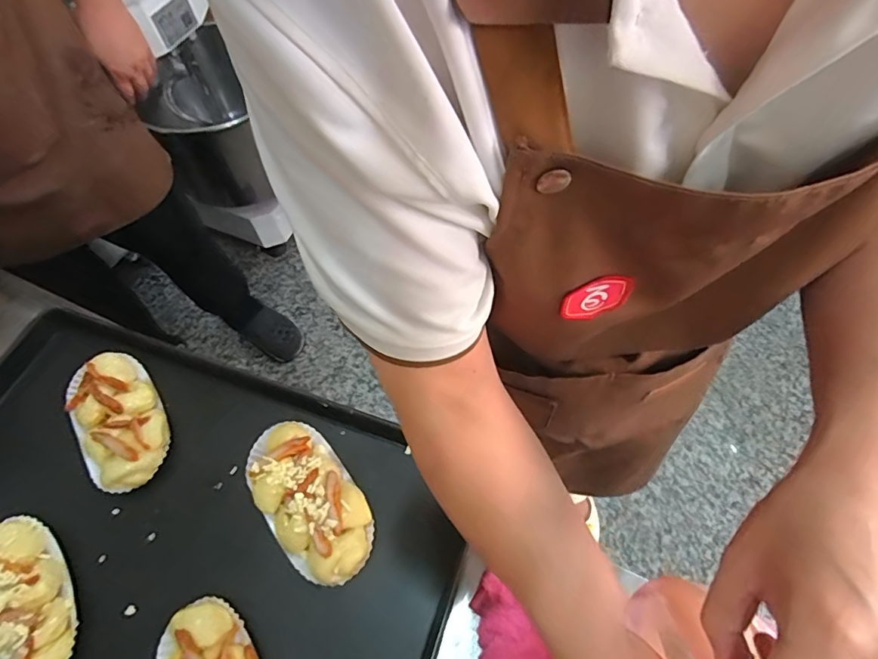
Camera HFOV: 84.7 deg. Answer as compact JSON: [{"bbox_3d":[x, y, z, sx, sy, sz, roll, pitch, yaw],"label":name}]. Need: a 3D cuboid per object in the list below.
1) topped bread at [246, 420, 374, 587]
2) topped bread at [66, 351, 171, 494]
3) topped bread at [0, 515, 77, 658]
[{"bbox_3d":[-0.134,0.172,0.492,0.087,0.029,0.168,-35,65,-17],"label":"topped bread"},{"bbox_3d":[-0.362,0.103,0.545,0.094,0.037,0.166,-34,65,-16],"label":"topped bread"},{"bbox_3d":[-0.402,0.263,0.457,0.085,0.038,0.173,-36,66,-17],"label":"topped bread"}]

